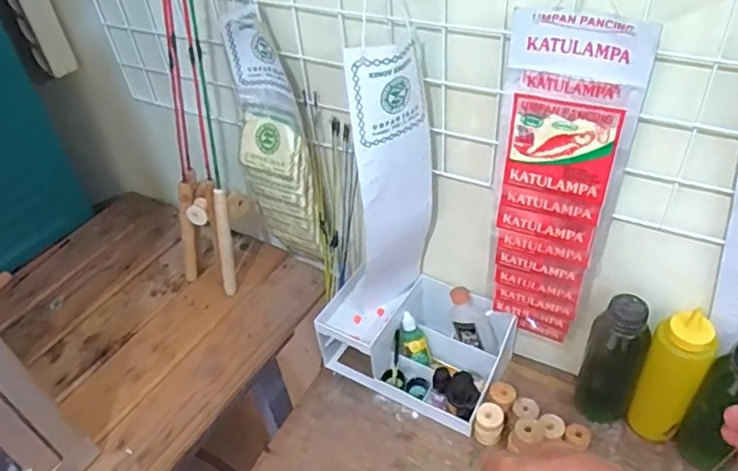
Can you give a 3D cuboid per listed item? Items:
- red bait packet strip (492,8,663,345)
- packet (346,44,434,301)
[{"bbox_3d":[0.194,-0.031,0.610,0.112,0.397,0.028,15,46,22],"label":"red bait packet strip"},{"bbox_3d":[0.022,-0.046,0.671,0.097,0.383,0.055,-26,50,-22],"label":"packet"}]

